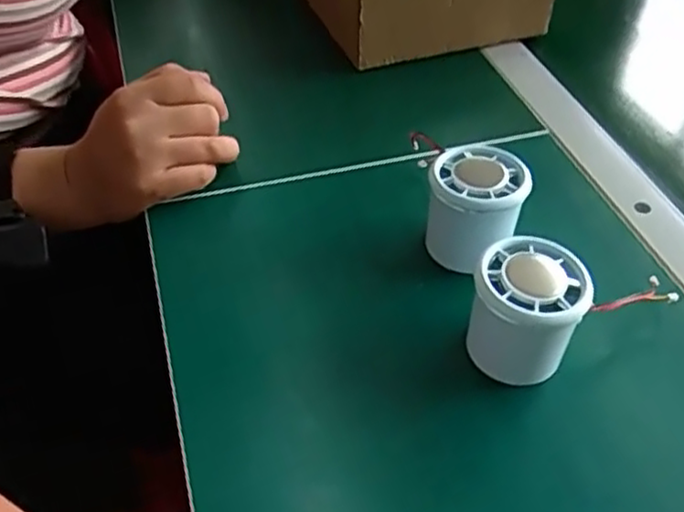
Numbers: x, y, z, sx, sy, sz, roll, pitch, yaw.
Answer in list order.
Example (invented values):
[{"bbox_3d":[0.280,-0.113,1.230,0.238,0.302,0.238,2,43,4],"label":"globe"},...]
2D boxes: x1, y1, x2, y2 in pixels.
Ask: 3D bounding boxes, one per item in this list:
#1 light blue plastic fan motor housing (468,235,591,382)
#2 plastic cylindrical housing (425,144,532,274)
[{"bbox_3d":[0.096,0.032,0.371,0.053,0.067,0.056,1,45,-1],"label":"light blue plastic fan motor housing"},{"bbox_3d":[0.077,-0.025,0.415,0.056,0.056,0.067,15,46,13],"label":"plastic cylindrical housing"}]

